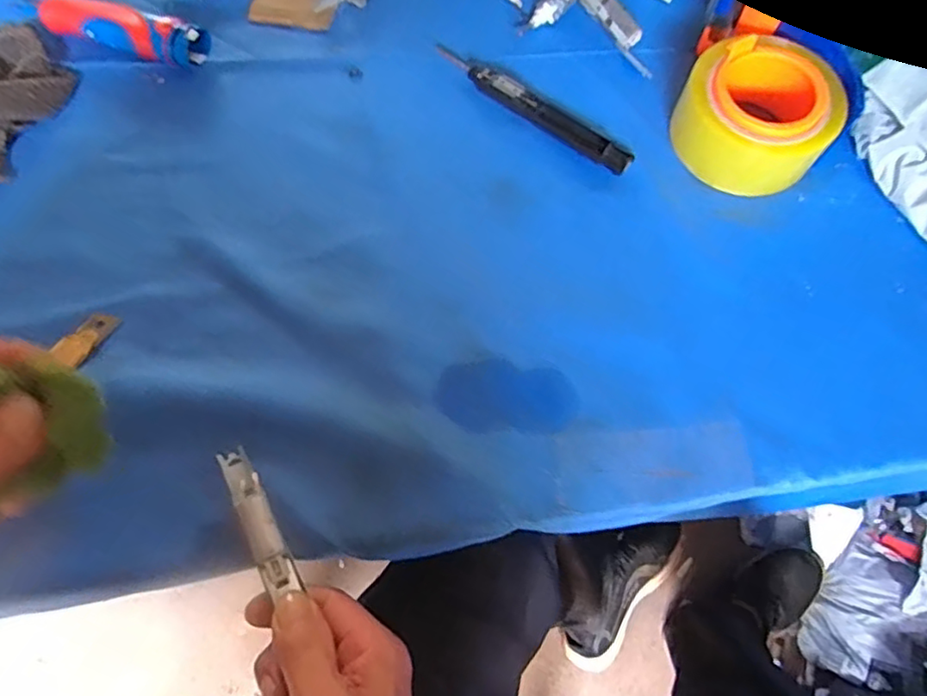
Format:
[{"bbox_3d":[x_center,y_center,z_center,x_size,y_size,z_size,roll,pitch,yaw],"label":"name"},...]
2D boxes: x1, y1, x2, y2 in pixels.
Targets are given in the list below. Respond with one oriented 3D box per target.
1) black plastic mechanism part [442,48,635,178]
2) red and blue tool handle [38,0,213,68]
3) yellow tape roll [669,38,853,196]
[{"bbox_3d":[0.049,-0.182,0.447,0.176,0.014,0.023,40,73,13],"label":"black plastic mechanism part"},{"bbox_3d":[-0.259,-0.239,0.453,0.125,0.032,0.031,11,68,3],"label":"red and blue tool handle"},{"bbox_3d":[0.203,-0.160,0.421,0.102,0.049,0.100,0,68,-1],"label":"yellow tape roll"}]

